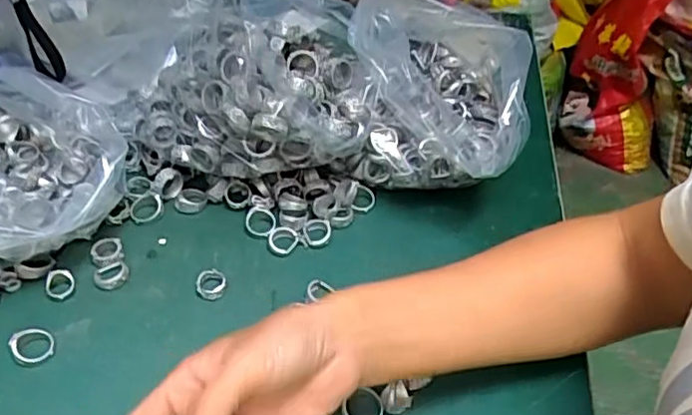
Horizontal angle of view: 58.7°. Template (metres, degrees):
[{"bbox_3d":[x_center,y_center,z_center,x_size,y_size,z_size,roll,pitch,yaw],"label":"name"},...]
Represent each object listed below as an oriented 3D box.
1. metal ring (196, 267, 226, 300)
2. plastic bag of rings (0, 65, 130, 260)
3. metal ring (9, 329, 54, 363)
[{"bbox_3d":[-0.099,0.056,0.455,0.022,0.014,0.021,1,43,-1],"label":"metal ring"},{"bbox_3d":[-0.245,-0.020,0.457,0.131,0.109,0.141,17,45,15],"label":"plastic bag of rings"},{"bbox_3d":[-0.210,0.091,0.412,0.025,0.011,0.024,1,43,-1],"label":"metal ring"}]

